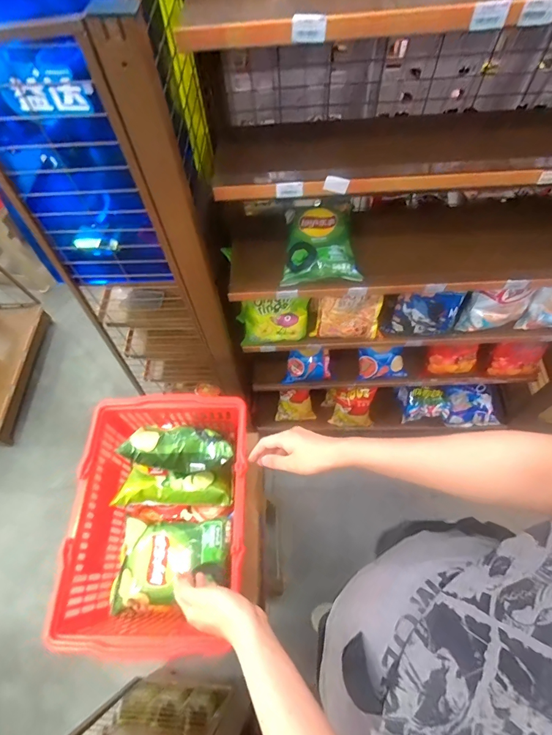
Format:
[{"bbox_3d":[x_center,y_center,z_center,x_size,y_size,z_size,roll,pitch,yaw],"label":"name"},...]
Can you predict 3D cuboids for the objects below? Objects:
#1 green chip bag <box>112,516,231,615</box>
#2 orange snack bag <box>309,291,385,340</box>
[{"bbox_3d":[-0.191,0.358,0.724,0.206,0.058,0.145,0,63,3],"label":"green chip bag"},{"bbox_3d":[0.173,-0.127,0.972,0.166,0.168,0.046,4,63,5],"label":"orange snack bag"}]

